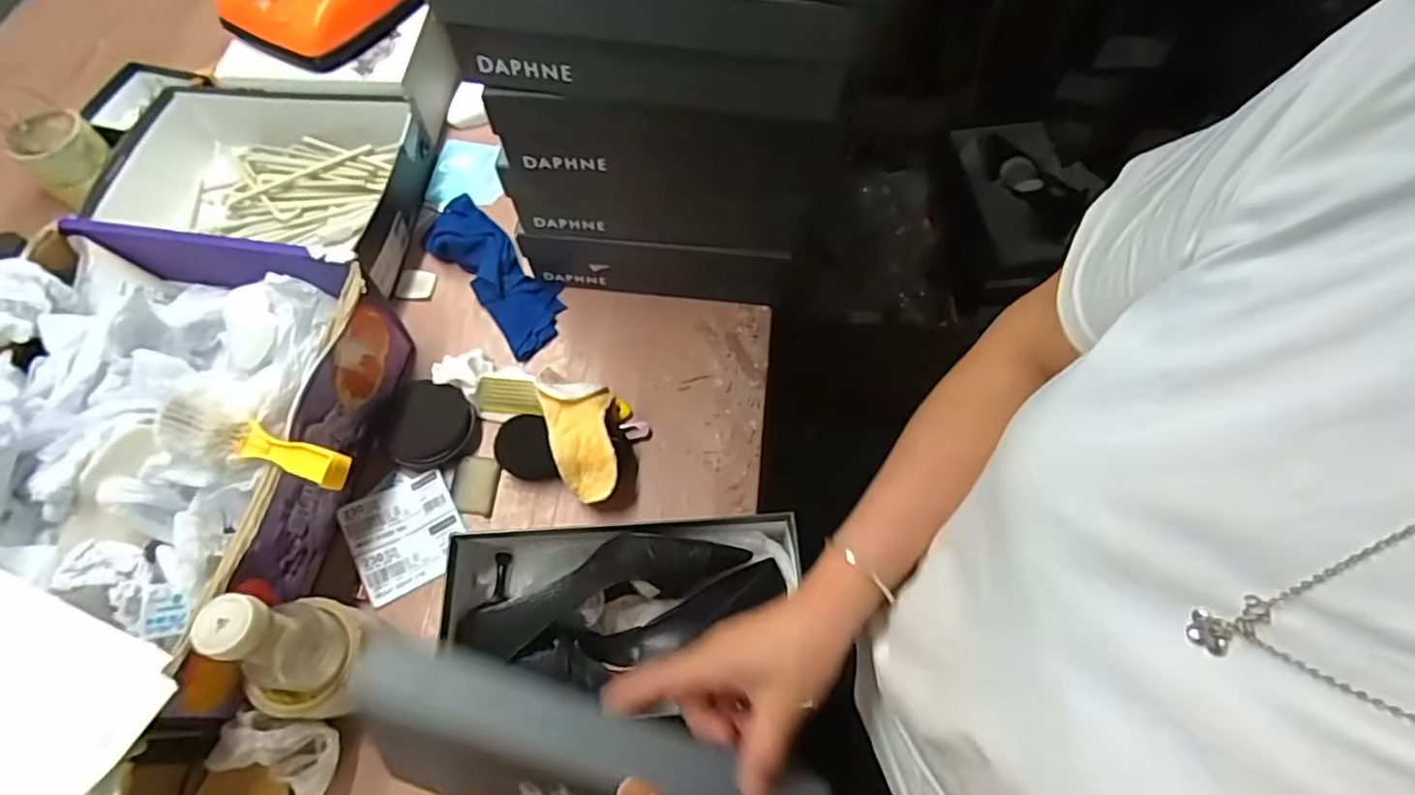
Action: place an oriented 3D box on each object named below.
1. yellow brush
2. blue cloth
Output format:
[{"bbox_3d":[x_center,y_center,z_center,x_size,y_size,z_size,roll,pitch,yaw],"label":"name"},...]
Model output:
[{"bbox_3d":[-0.367,0.035,0.527,0.226,0.034,0.051,11,63,21],"label":"yellow brush"},{"bbox_3d":[-0.258,-0.158,0.780,0.090,0.037,0.246,-38,70,-18],"label":"blue cloth"}]

